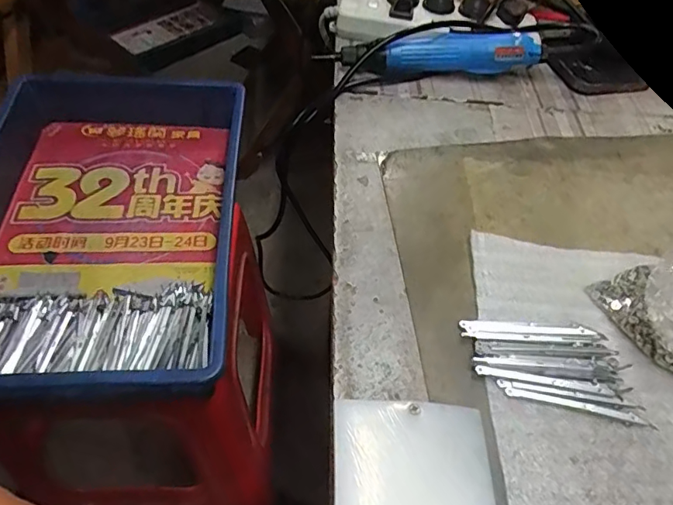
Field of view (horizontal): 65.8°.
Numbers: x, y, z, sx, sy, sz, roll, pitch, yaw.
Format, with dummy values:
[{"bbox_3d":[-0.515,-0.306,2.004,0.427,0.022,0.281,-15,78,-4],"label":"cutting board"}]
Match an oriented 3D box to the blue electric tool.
[{"bbox_3d":[0.098,-0.204,0.541,0.230,0.049,0.044,-2,54,-5],"label":"blue electric tool"}]

